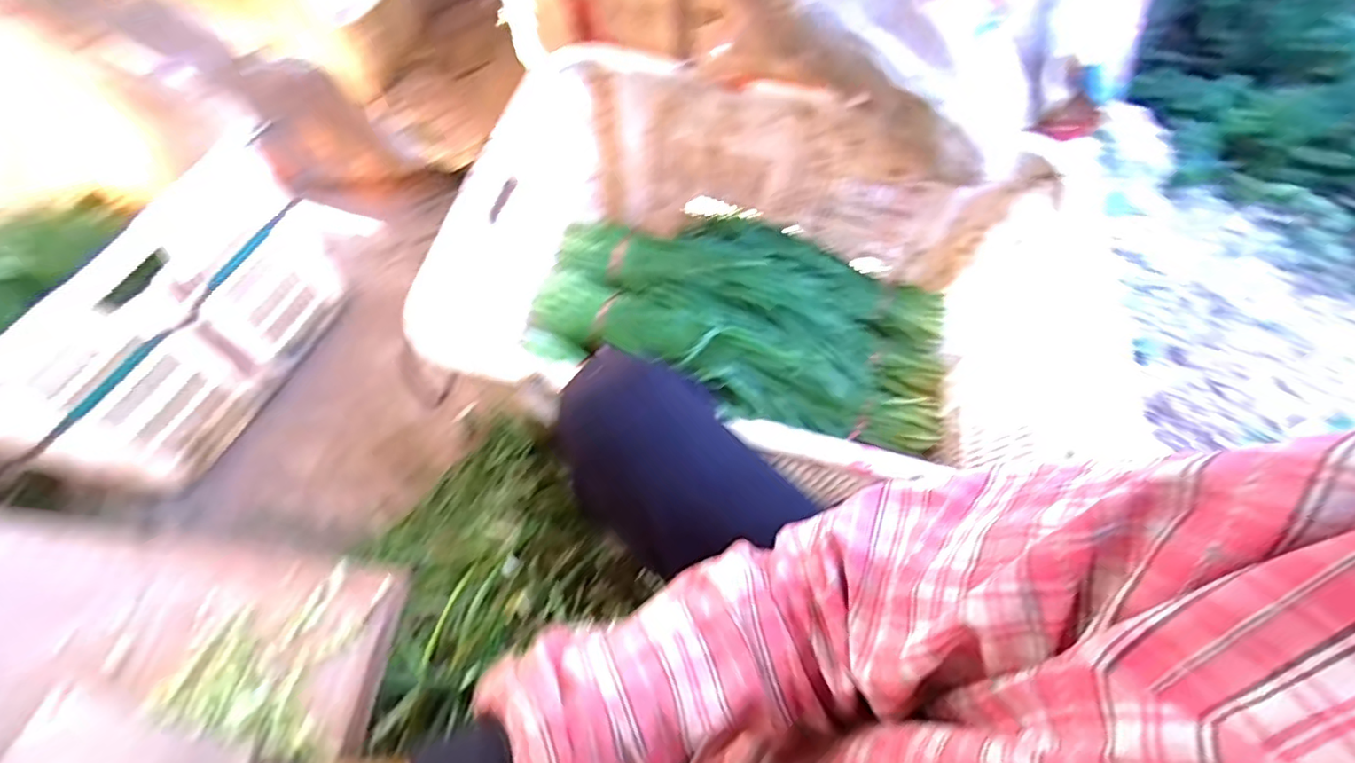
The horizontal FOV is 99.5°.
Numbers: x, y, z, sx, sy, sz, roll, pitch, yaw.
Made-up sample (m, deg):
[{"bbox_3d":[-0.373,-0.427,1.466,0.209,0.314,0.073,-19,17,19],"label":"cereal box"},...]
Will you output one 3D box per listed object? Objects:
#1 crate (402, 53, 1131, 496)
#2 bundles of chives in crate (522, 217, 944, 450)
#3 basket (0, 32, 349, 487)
[{"bbox_3d":[0.092,-0.109,0.753,0.665,0.281,0.461,12,66,5],"label":"crate"},{"bbox_3d":[0.106,-0.093,0.839,0.597,0.113,0.318,15,66,6],"label":"bundles of chives in crate"},{"bbox_3d":[-0.881,-0.182,0.788,0.710,0.324,0.476,24,67,10],"label":"basket"}]

